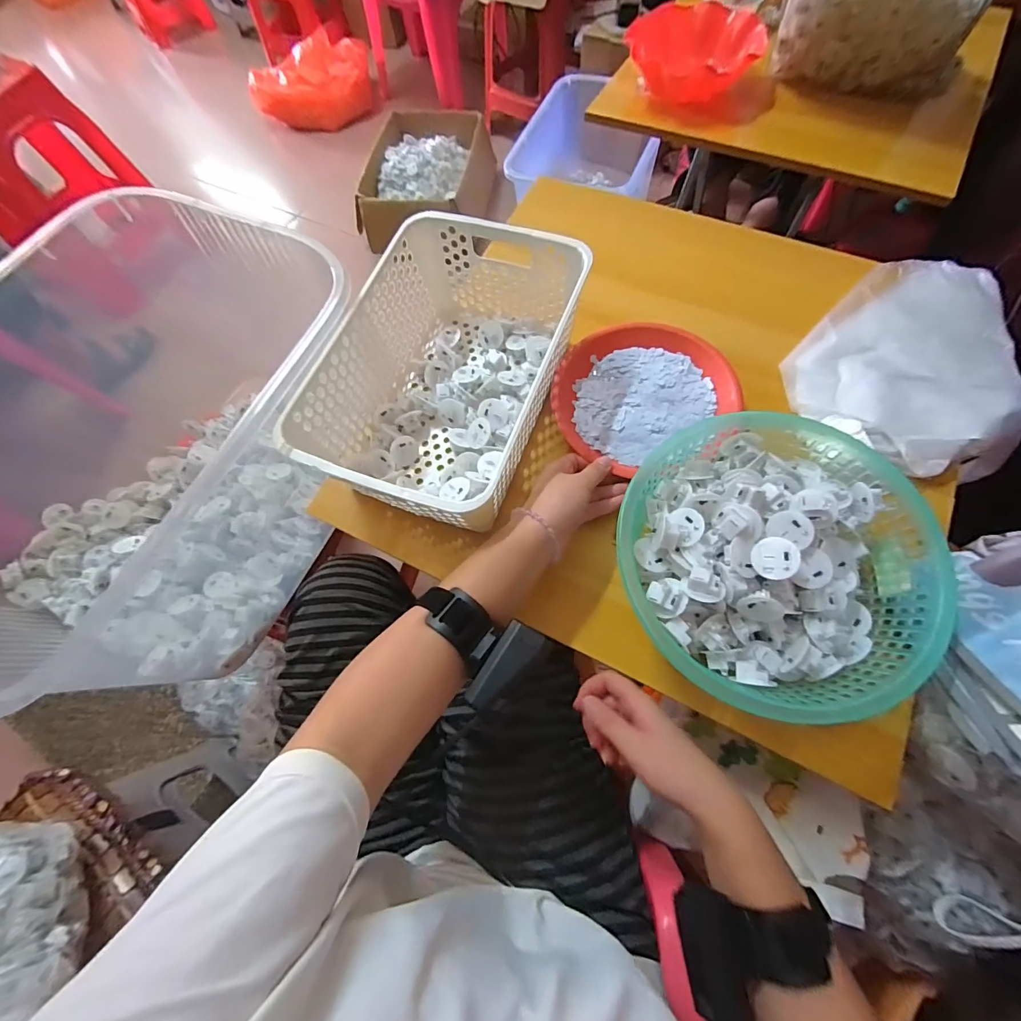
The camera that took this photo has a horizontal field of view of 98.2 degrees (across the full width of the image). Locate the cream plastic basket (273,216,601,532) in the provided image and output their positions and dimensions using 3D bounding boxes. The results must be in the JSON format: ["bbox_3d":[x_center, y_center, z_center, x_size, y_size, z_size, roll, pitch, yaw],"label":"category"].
[{"bbox_3d":[-0.061,-0.137,0.458,0.200,0.117,0.311,18,69,10],"label":"cream plastic basket"}]

